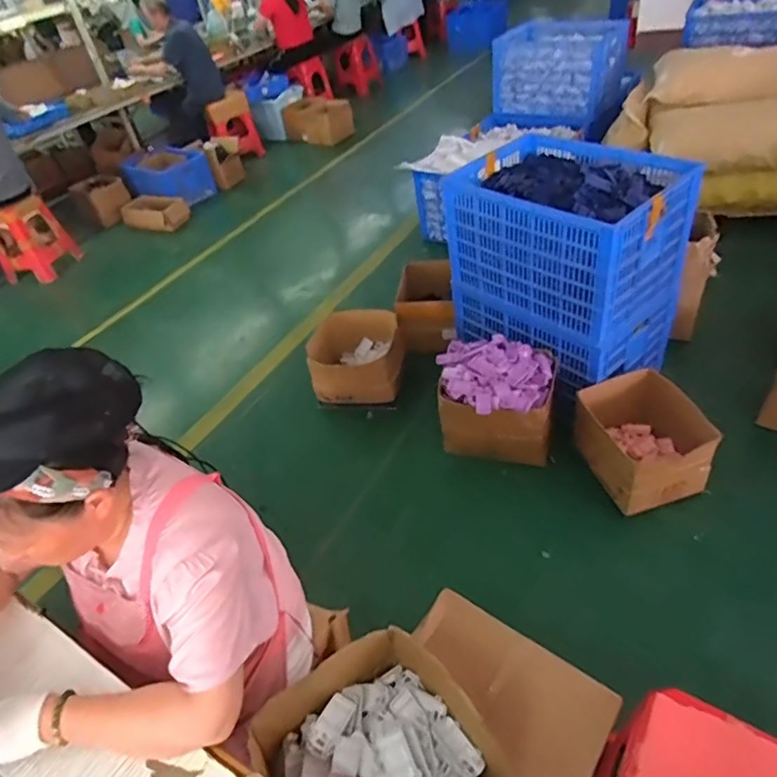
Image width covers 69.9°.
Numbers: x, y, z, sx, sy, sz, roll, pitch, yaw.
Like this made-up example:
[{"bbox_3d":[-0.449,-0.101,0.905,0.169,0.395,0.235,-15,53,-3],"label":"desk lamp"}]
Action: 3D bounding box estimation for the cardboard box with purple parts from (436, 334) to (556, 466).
[{"bbox_3d":[0.356,0.034,1.841,0.374,0.322,0.274,5,43,17],"label":"cardboard box with purple parts"}]

